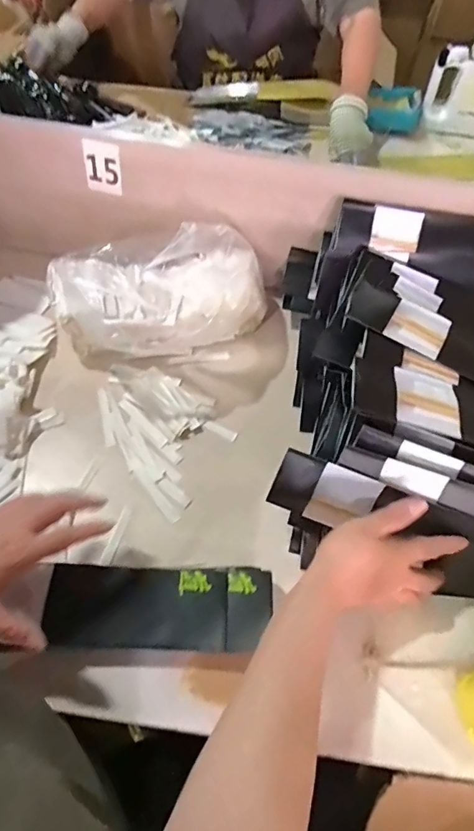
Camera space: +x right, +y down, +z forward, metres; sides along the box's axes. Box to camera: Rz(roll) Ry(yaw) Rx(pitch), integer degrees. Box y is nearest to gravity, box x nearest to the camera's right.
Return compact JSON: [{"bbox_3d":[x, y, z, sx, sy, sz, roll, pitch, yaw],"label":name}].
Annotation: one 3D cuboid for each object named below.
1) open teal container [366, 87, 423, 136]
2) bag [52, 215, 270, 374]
[{"bbox_3d":[0.349,-0.691,0.998,0.107,0.047,0.141,7,59,2],"label":"open teal container"},{"bbox_3d":[-0.104,-0.166,0.619,0.278,0.130,0.139,-5,59,-6],"label":"bag"}]

